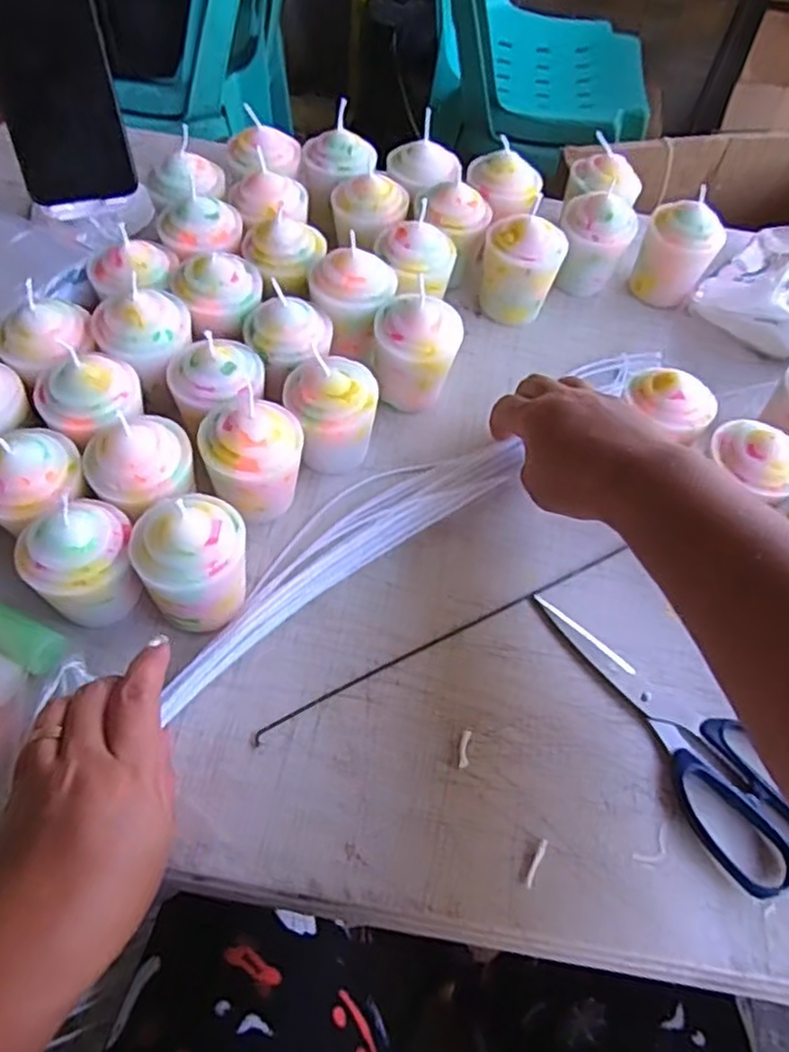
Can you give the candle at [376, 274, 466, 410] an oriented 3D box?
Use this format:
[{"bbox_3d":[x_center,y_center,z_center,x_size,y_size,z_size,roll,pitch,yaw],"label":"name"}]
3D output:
[{"bbox_3d":[0.014,-0.113,0.472,0.056,0.073,0.050,7,59,-1],"label":"candle"}]

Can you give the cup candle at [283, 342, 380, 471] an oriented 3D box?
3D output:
[{"bbox_3d":[-0.039,-0.068,0.439,0.056,0.068,0.052,-2,59,-6],"label":"cup candle"}]

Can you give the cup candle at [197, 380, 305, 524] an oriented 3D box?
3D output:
[{"bbox_3d":[-0.082,-0.038,0.412,0.056,0.072,0.050,-13,61,-12],"label":"cup candle"}]

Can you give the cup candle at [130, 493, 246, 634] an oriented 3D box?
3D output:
[{"bbox_3d":[-0.106,0.018,0.372,0.057,0.068,0.055,-24,64,-18],"label":"cup candle"}]

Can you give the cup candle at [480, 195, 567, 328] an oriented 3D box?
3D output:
[{"bbox_3d":[0.092,-0.191,0.524,0.048,0.081,0.048,2,59,-3],"label":"cup candle"}]

